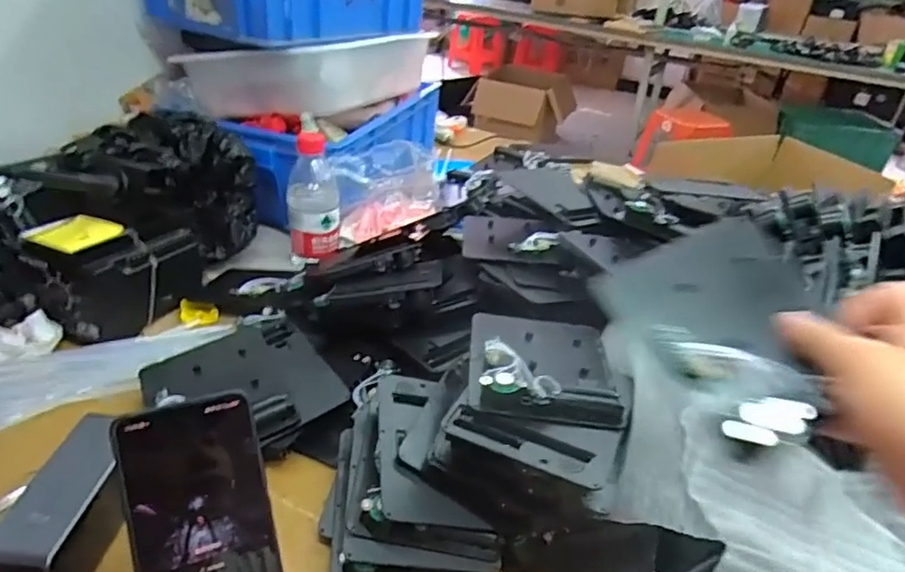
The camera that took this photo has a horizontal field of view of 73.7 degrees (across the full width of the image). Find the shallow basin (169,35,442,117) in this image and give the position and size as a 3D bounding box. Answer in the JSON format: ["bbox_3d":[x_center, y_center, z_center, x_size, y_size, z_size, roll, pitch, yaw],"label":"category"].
[{"bbox_3d":[-0.220,-0.349,0.957,0.254,0.127,0.340,19,34,21],"label":"shallow basin"}]

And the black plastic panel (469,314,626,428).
[{"bbox_3d":[0.070,0.053,0.469,0.108,0.031,0.131,6,31,1],"label":"black plastic panel"}]

